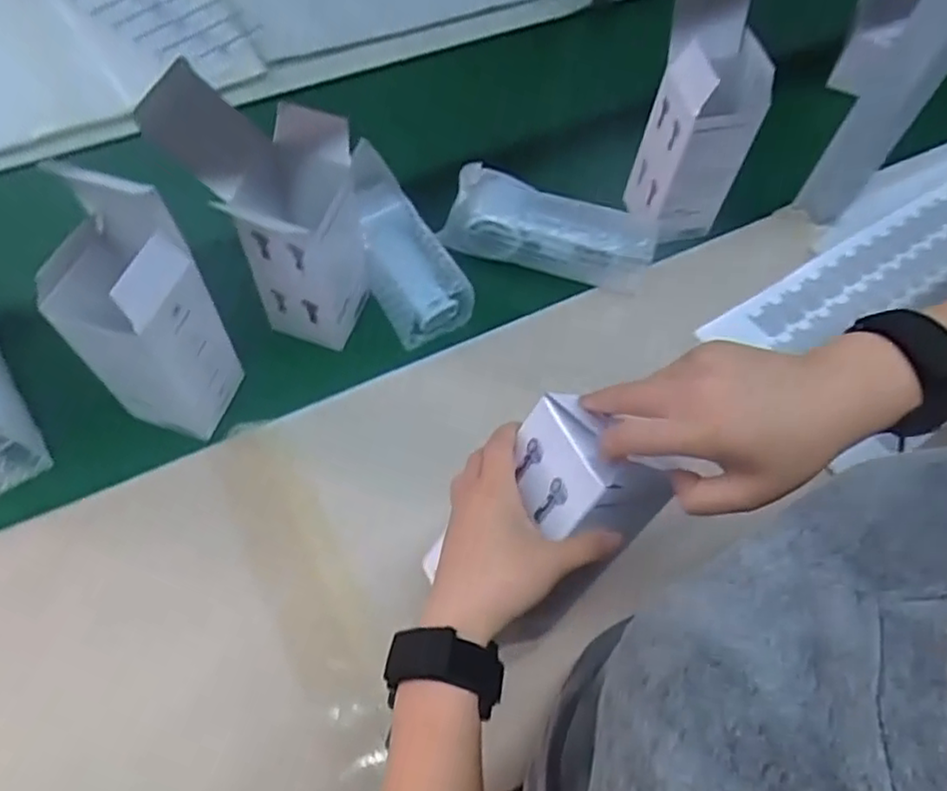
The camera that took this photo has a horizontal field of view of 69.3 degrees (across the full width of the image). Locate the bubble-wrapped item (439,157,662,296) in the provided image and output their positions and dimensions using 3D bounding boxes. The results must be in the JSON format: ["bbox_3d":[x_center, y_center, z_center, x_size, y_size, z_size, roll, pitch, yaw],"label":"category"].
[{"bbox_3d":[0.077,-0.166,0.676,0.196,0.068,0.062,14,60,6],"label":"bubble-wrapped item"}]

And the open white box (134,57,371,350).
[{"bbox_3d":[-0.167,-0.143,0.579,0.147,0.220,0.095,23,61,10],"label":"open white box"}]

